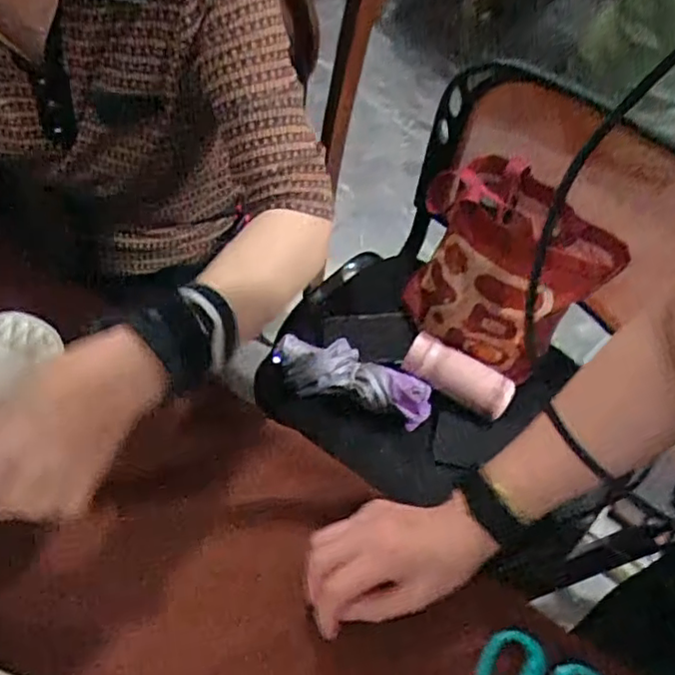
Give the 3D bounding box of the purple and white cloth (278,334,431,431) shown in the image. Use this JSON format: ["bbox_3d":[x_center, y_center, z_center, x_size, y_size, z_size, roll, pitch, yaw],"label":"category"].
[{"bbox_3d":[0.023,0.056,0.884,0.229,0.037,0.088,17,58,7],"label":"purple and white cloth"}]

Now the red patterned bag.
[{"bbox_3d":[0.228,-0.094,0.869,0.246,0.204,0.176,25,59,12],"label":"red patterned bag"}]

